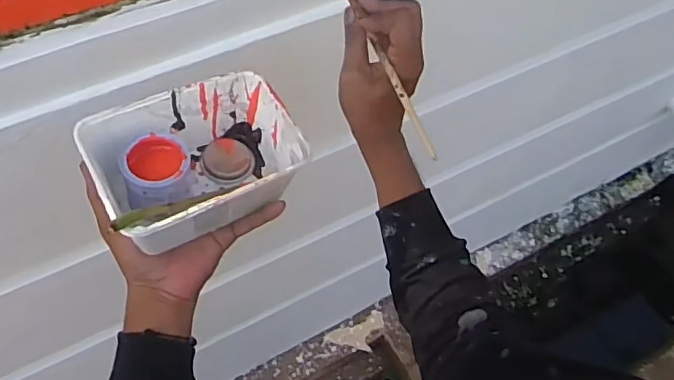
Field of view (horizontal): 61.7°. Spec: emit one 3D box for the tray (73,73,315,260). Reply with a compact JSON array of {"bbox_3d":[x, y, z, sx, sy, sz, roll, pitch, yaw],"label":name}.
[{"bbox_3d":[-0.118,-0.024,0.497,0.164,0.086,0.117,-28,63,-21],"label":"tray"}]

